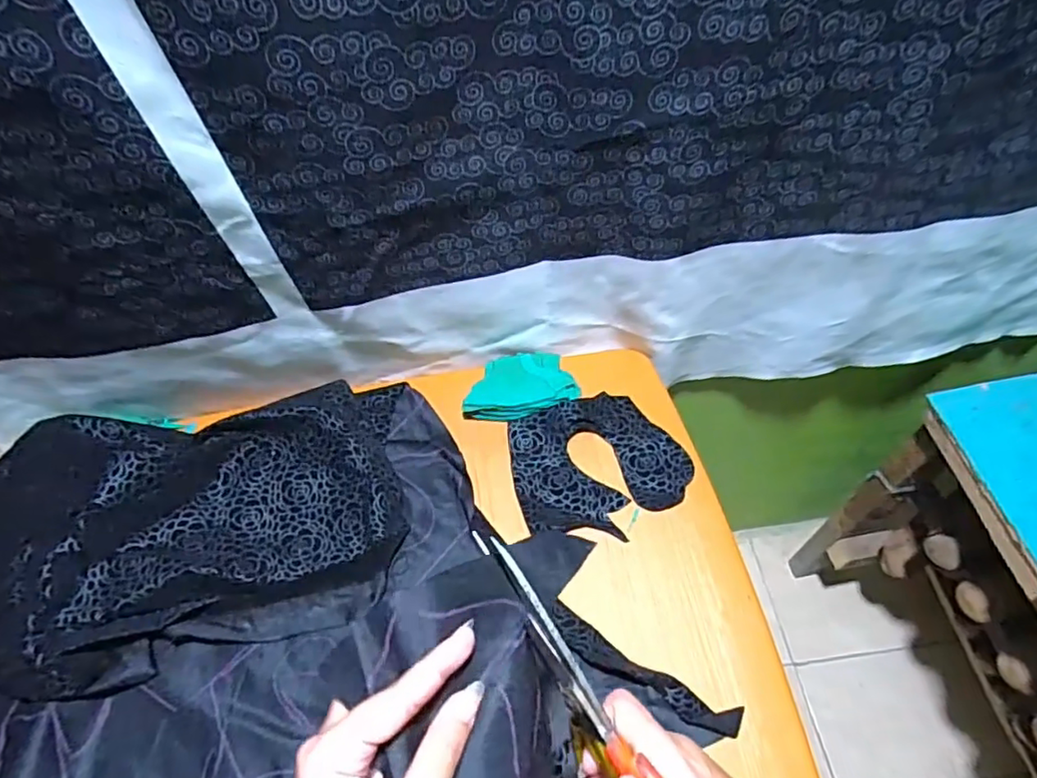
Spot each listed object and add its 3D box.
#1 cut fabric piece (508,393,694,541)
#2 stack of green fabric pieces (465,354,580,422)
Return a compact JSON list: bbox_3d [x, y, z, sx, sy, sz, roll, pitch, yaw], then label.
[{"bbox_3d":[0.080,0.072,0.588,0.161,0.014,0.139,-17,59,-7],"label":"cut fabric piece"},{"bbox_3d":[-0.002,-0.003,0.629,0.115,0.022,0.067,-15,57,-7],"label":"stack of green fabric pieces"}]

